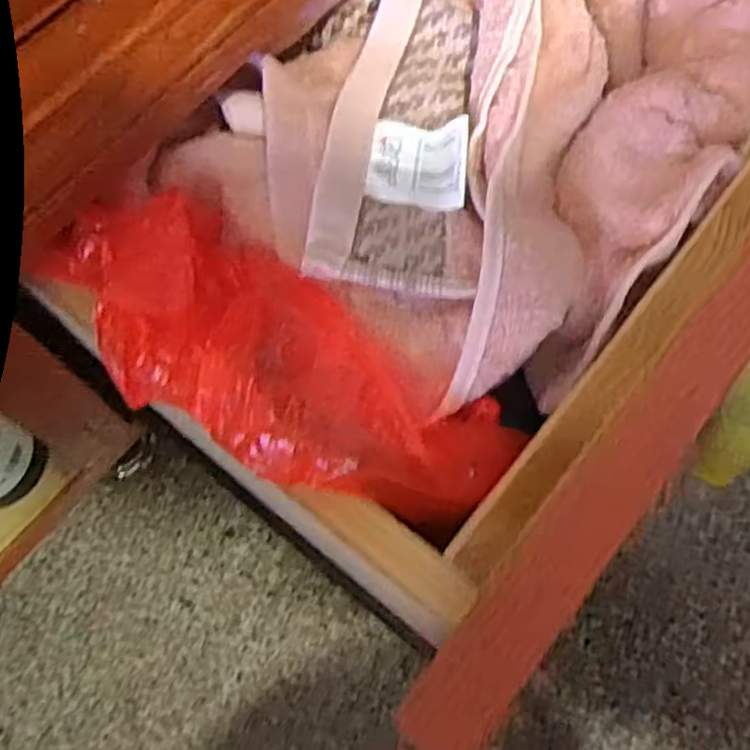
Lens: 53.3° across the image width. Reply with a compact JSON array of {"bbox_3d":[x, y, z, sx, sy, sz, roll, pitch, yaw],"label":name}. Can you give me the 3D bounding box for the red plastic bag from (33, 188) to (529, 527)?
[{"bbox_3d":[-0.033,-0.005,0.253,0.168,0.038,0.069,34,74,0],"label":"red plastic bag"}]

